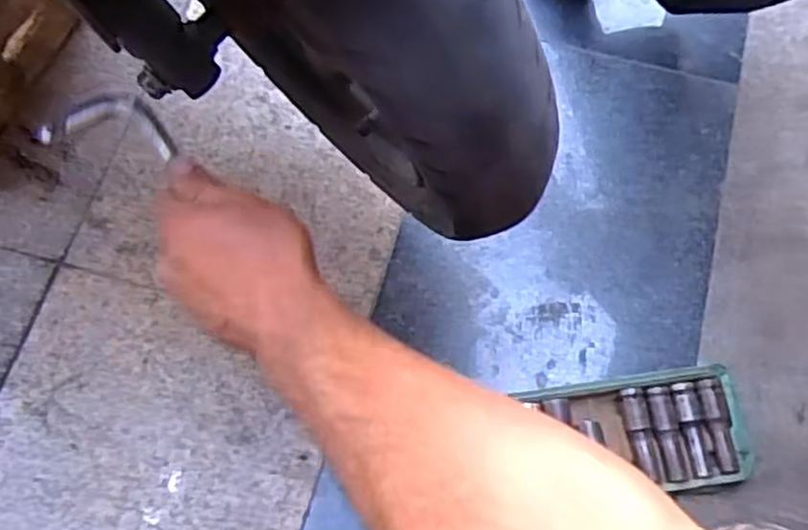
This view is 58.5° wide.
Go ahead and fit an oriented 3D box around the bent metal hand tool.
[{"bbox_3d":[-0.181,-0.085,0.439,0.081,0.017,0.035,2,70,-4],"label":"bent metal hand tool"}]

